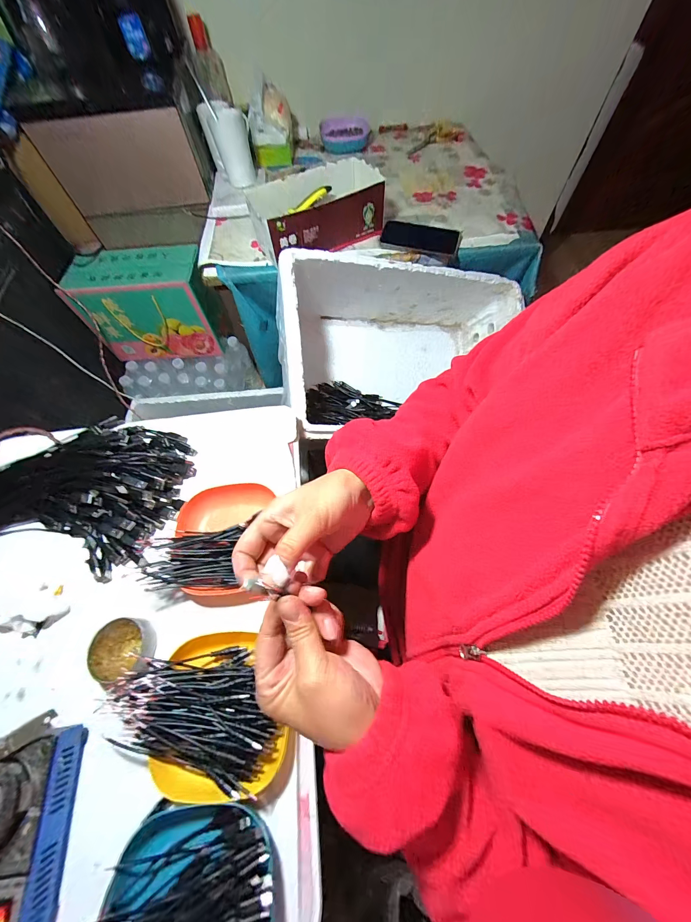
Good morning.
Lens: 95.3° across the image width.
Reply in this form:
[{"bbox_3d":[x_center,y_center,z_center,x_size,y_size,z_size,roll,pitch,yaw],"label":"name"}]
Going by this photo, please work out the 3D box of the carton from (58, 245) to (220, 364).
[{"bbox_3d":[-0.537,-0.435,0.897,0.319,0.237,0.165,0,64,2],"label":"carton"}]

